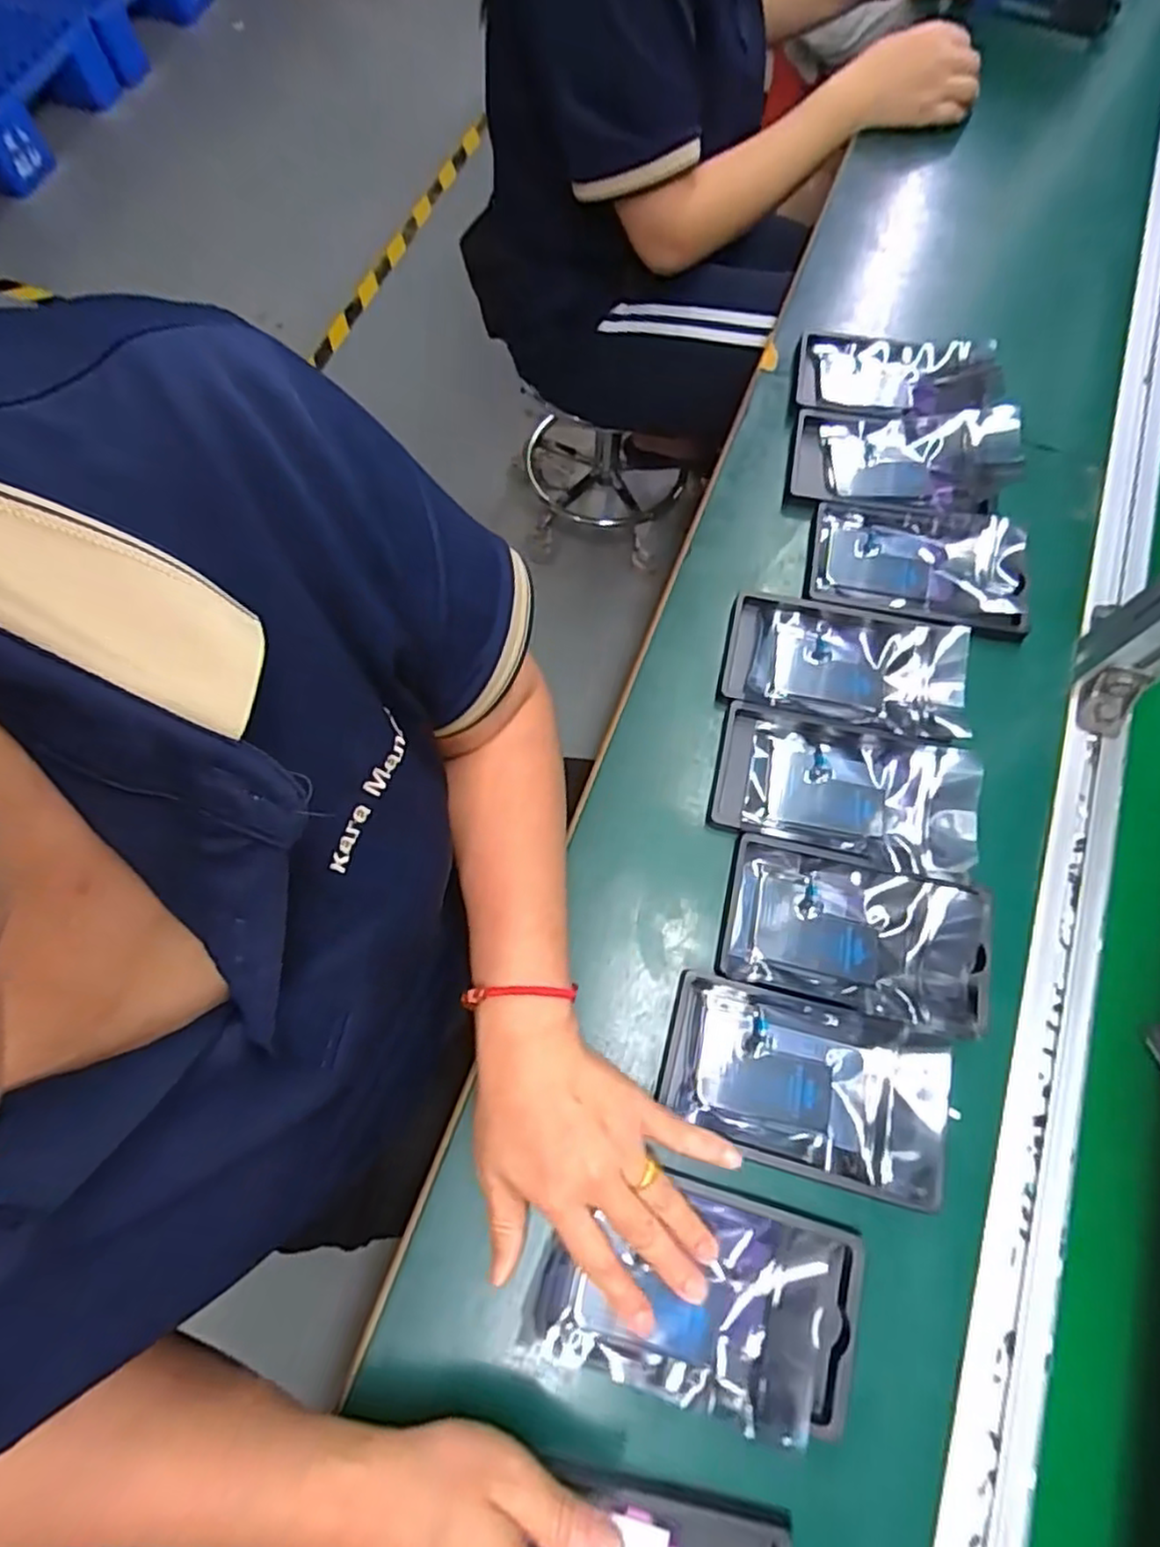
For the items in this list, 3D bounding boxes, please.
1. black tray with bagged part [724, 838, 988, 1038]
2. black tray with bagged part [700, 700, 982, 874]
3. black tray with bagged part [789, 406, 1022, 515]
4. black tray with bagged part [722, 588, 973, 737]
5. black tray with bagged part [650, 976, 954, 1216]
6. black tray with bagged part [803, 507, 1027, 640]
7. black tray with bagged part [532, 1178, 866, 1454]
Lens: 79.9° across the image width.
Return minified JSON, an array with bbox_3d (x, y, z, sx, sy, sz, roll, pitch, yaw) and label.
[{"bbox_3d":[0.172,0.099,0.430,0.159,0.015,0.092,14,68,3],"label":"black tray with bagged part"},{"bbox_3d":[0.176,0.008,0.462,0.165,0.017,0.092,15,68,4],"label":"black tray with bagged part"},{"bbox_3d":[0.263,-0.254,0.553,0.175,0.035,0.098,13,68,3],"label":"black tray with bagged part"},{"bbox_3d":[0.189,-0.081,0.495,0.161,0.021,0.094,15,68,4],"label":"black tray with bagged part"},{"bbox_3d":[0.129,0.180,0.402,0.154,0.024,0.091,14,68,3],"label":"black tray with bagged part"},{"bbox_3d":[0.256,-0.160,0.524,0.154,0.020,0.099,16,68,4],"label":"black tray with bagged part"},{"bbox_3d":[0.064,0.273,0.364,0.159,0.017,0.097,14,70,5],"label":"black tray with bagged part"}]

